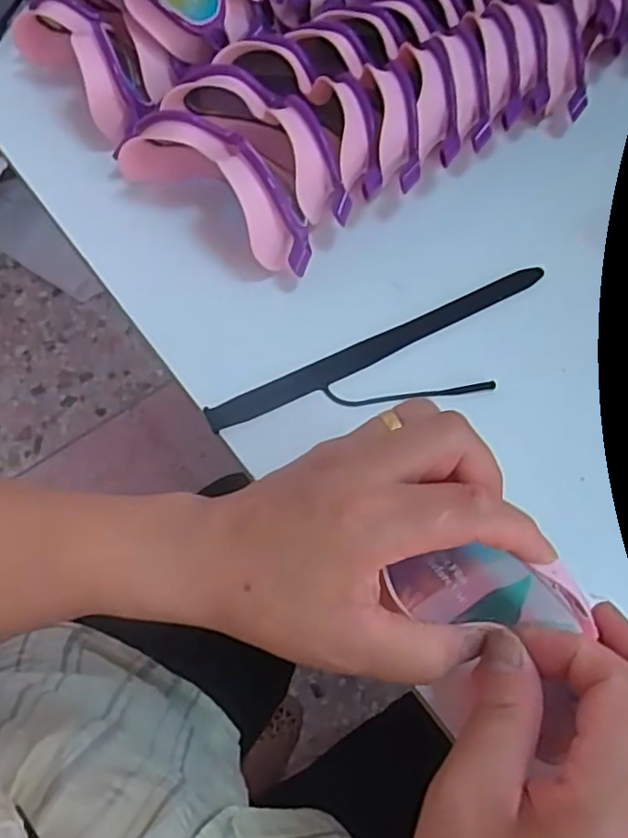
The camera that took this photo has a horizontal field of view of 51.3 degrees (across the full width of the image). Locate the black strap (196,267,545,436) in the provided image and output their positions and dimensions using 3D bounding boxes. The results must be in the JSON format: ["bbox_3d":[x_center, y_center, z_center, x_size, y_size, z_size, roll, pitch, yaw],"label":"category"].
[{"bbox_3d":[0.046,-0.024,0.364,0.208,0.004,0.053,-24,73,-9],"label":"black strap"}]

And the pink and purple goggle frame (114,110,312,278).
[{"bbox_3d":[-0.054,-0.143,0.390,0.149,0.054,0.048,35,68,18],"label":"pink and purple goggle frame"}]

